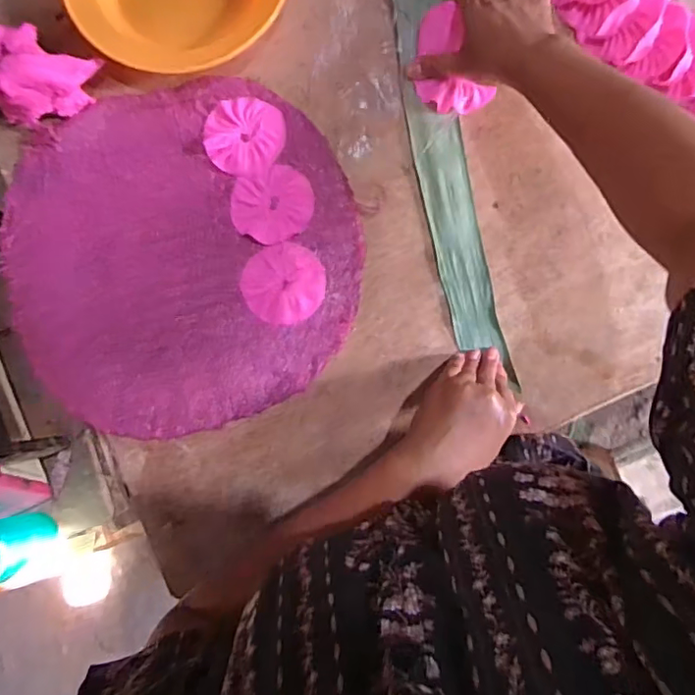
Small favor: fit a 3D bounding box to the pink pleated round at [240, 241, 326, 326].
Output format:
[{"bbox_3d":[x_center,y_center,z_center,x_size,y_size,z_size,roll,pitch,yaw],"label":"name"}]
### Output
[{"bbox_3d":[-0.062,-0.062,0.534,0.077,0.011,0.076,1,87,4],"label":"pink pleated round"}]

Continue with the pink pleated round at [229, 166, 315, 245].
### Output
[{"bbox_3d":[-0.072,-0.139,0.542,0.077,0.011,0.071,0,87,4],"label":"pink pleated round"}]

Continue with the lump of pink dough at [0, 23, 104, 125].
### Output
[{"bbox_3d":[-0.301,-0.258,0.530,0.086,0.056,0.084,32,89,5],"label":"lump of pink dough"}]

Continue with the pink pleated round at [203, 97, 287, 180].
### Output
[{"bbox_3d":[-0.102,-0.209,0.546,0.076,0.009,0.077,0,87,4],"label":"pink pleated round"}]

